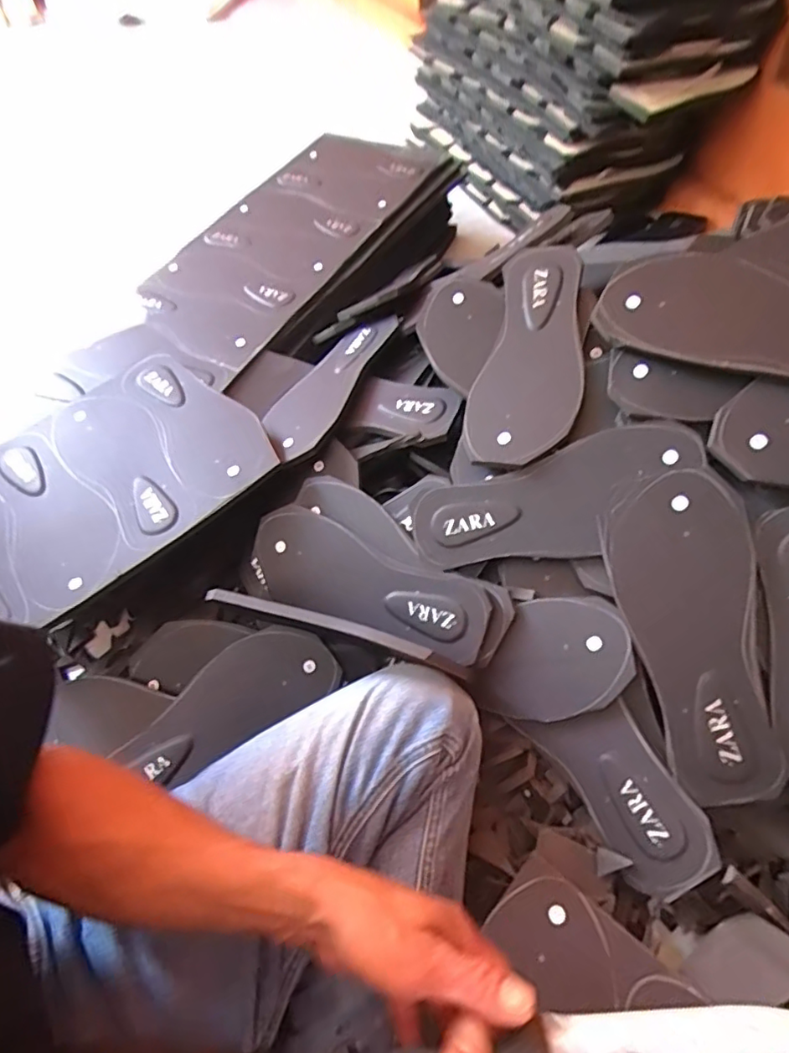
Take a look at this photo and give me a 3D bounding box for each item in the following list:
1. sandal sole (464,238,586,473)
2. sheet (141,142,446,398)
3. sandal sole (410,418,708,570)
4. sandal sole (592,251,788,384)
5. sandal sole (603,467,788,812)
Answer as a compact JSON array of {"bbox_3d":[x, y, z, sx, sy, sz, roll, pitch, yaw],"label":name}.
[{"bbox_3d":[0.128,-0.171,0.530,0.097,0.009,0.244,3,70,17],"label":"sandal sole"},{"bbox_3d":[-0.176,-0.419,0.819,0.265,0.048,0.511,25,69,22],"label":"sheet"},{"bbox_3d":[0.138,-0.019,0.483,0.245,0.016,0.090,-19,83,14],"label":"sandal sole"},{"bbox_3d":[0.290,-0.163,0.446,0.238,0.016,0.089,27,96,22],"label":"sandal sole"},{"bbox_3d":[0.234,0.084,0.429,0.100,0.009,0.244,-13,80,24],"label":"sandal sole"}]

